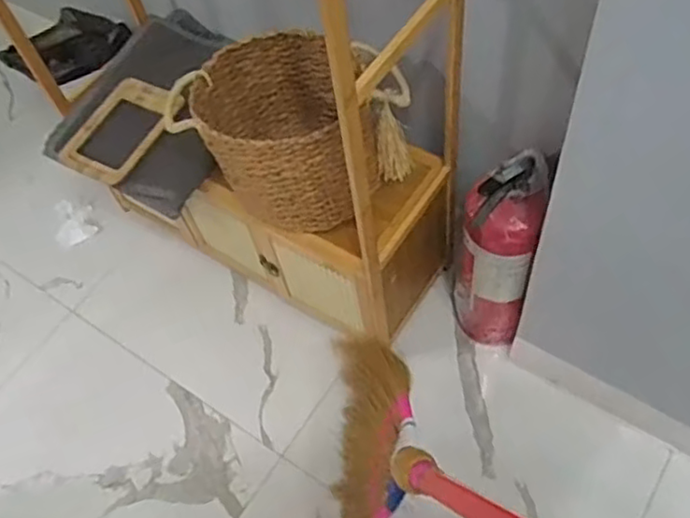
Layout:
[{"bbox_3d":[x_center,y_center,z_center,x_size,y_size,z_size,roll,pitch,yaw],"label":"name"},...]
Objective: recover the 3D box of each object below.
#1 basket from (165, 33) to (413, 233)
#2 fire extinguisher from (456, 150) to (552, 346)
[{"bbox_3d":[-0.082,-0.209,1.124,0.333,0.212,0.281,-33,61,-13],"label":"basket"},{"bbox_3d":[0.264,-0.003,1.199,0.118,0.458,0.135,4,60,9],"label":"fire extinguisher"}]

